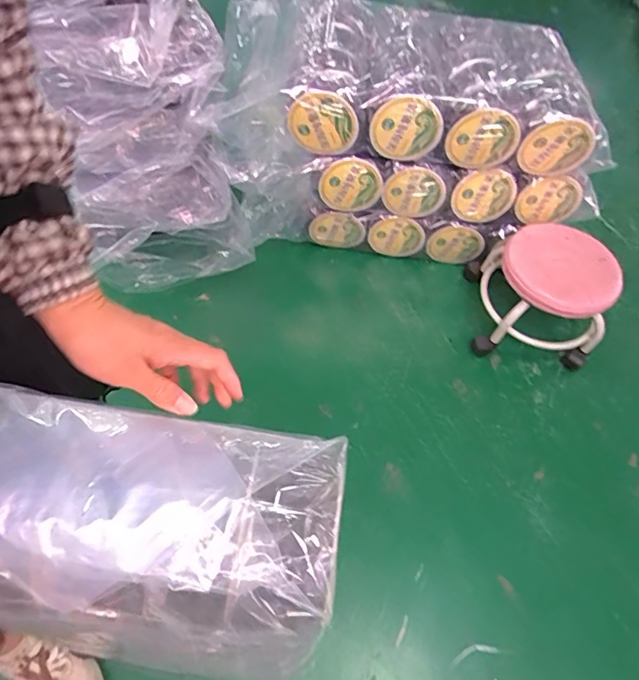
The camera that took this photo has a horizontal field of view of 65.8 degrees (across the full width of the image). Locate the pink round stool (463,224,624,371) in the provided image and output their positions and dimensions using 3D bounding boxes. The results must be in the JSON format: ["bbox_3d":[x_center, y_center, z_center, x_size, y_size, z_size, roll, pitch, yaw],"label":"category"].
[{"bbox_3d":[0.569,-0.128,1.275,0.288,0.272,0.287,2,57,-3],"label":"pink round stool"}]

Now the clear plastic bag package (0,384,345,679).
[{"bbox_3d":[-0.181,0.152,0.417,0.380,0.115,0.185,9,57,-1],"label":"clear plastic bag package"}]

